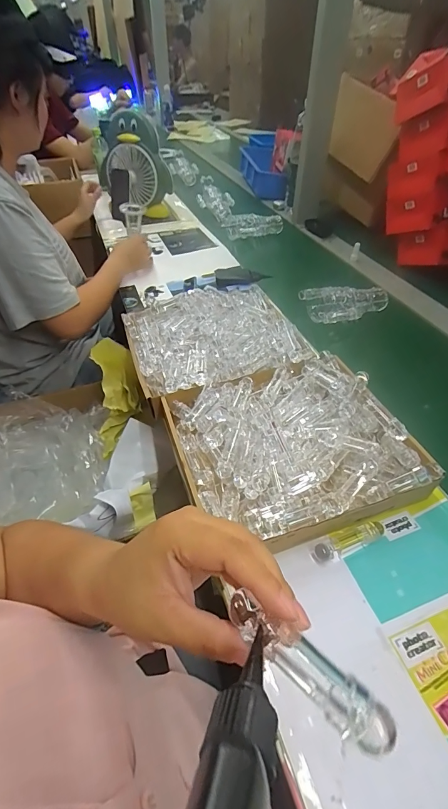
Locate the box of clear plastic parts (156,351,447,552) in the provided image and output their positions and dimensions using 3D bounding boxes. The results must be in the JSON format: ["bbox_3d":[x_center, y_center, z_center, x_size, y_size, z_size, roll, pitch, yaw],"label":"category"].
[{"bbox_3d":[0.098,0.063,0.529,0.305,0.072,0.251,-14,47,-13],"label":"box of clear plastic parts"}]

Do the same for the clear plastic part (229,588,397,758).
[{"bbox_3d":[0.039,0.131,0.185,0.091,0.025,0.024,39,54,6],"label":"clear plastic part"}]

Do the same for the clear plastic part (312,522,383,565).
[{"bbox_3d":[0.156,0.169,0.458,0.093,0.016,0.021,-17,48,-16],"label":"clear plastic part"}]

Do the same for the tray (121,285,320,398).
[{"bbox_3d":[-0.025,-0.139,0.689,0.298,0.060,0.273,-16,48,-15],"label":"tray"}]

